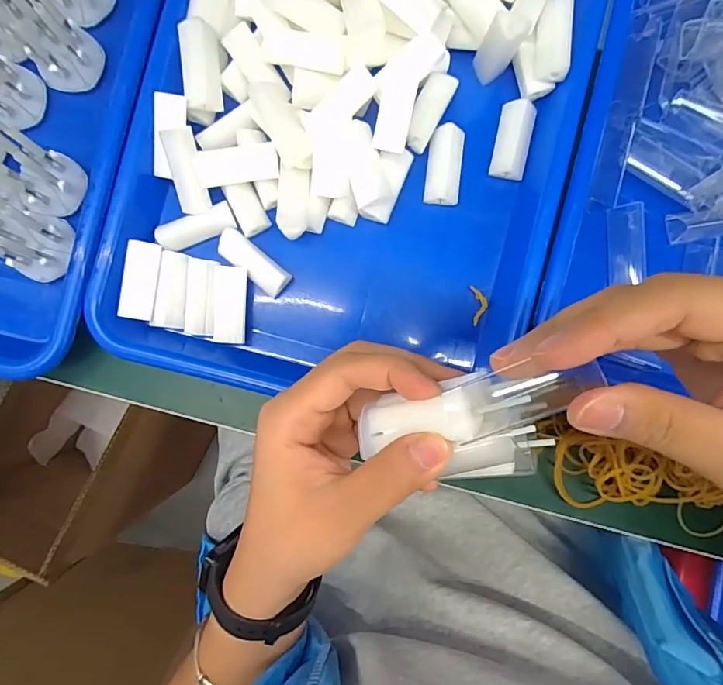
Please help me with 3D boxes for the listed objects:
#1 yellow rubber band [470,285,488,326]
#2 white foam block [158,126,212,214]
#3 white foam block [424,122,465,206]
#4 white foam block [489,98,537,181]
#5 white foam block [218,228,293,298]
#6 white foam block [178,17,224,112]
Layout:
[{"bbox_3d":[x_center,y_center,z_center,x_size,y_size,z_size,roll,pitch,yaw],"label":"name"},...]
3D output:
[{"bbox_3d":[0.074,-0.023,0.290,0.010,0.004,0.025,-5,88,-2],"label":"yellow rubber band"},{"bbox_3d":[-0.101,-0.098,0.268,0.017,0.014,0.045,-8,115,-2],"label":"white foam block"},{"bbox_3d":[0.052,-0.109,0.288,0.022,0.013,0.046,6,88,-1],"label":"white foam block"},{"bbox_3d":[0.096,-0.126,0.289,0.021,0.013,0.046,13,87,-1],"label":"white foam block"},{"bbox_3d":[-0.065,-0.048,0.281,0.046,0.012,0.019,40,87,0],"label":"white foam block"},{"bbox_3d":[-0.092,-0.159,0.268,0.020,0.011,0.047,-4,101,-2],"label":"white foam block"}]

